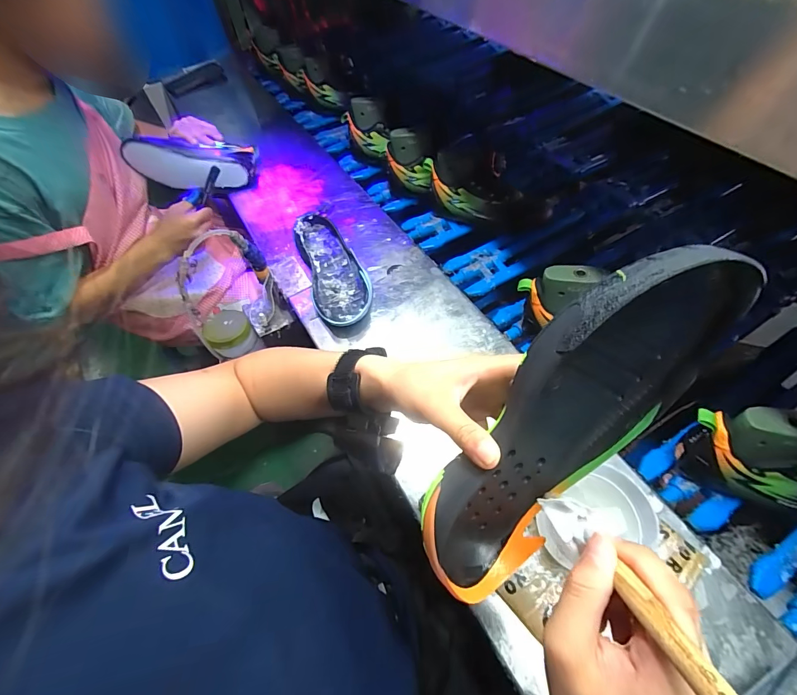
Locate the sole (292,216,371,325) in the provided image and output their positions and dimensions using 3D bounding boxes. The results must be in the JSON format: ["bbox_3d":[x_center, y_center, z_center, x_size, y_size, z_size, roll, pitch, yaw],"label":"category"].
[{"bbox_3d":[-0.107,-0.132,0.620,0.089,0.050,0.230,-20,59,-5],"label":"sole"}]

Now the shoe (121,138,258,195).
[{"bbox_3d":[-0.403,-0.359,0.757,0.227,0.085,0.075,-5,54,-20],"label":"shoe"}]

